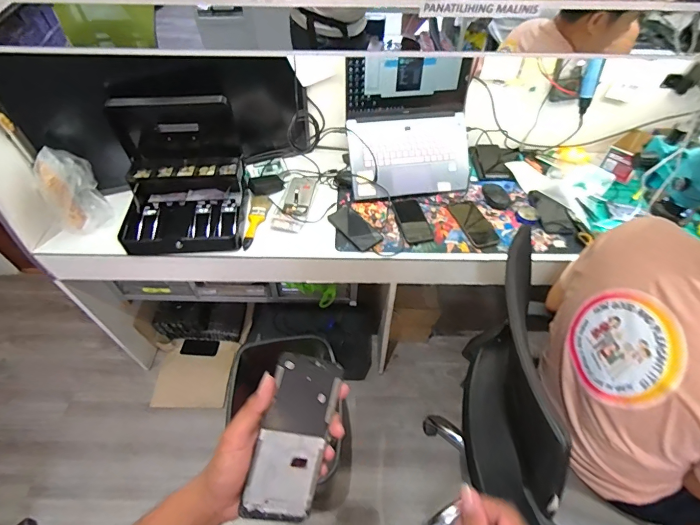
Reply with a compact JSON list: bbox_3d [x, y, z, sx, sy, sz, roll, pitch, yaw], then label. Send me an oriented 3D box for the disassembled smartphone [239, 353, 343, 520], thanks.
[{"bbox_3d":[-0.057,0.179,0.389,0.068,0.005,0.156,17,78,-18],"label":"disassembled smartphone"}]

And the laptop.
[{"bbox_3d":[0.179,-0.382,1.083,0.360,0.344,0.198,-6,52,-5],"label":"laptop"}]

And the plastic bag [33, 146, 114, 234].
[{"bbox_3d":[-0.729,-0.195,0.980,0.128,0.183,0.121,-30,57,-21],"label":"plastic bag"}]

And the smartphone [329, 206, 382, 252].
[{"bbox_3d":[0.013,-0.101,1.072,0.086,0.011,0.181,-32,58,-23],"label":"smartphone"}]

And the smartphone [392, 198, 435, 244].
[{"bbox_3d":[0.180,-0.123,1.085,0.078,0.009,0.169,-10,52,-8],"label":"smartphone"}]

